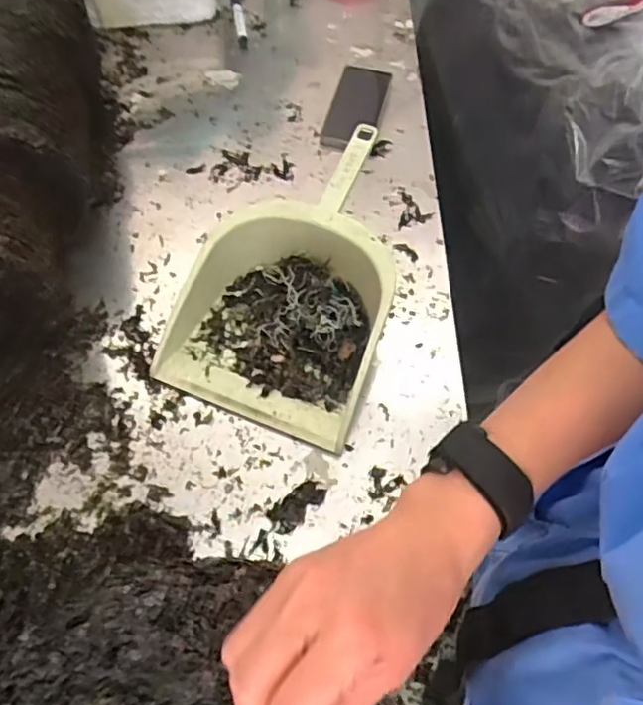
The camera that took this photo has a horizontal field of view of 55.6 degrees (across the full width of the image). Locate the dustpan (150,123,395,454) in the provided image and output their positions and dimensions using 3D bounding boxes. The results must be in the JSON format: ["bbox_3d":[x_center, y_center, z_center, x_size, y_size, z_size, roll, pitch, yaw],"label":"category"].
[{"bbox_3d":[-0.025,-0.092,0.662,0.222,0.102,0.321,20,60,11],"label":"dustpan"}]

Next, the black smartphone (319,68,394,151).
[{"bbox_3d":[0.050,-0.356,0.872,0.069,0.016,0.177,13,59,7],"label":"black smartphone"}]

